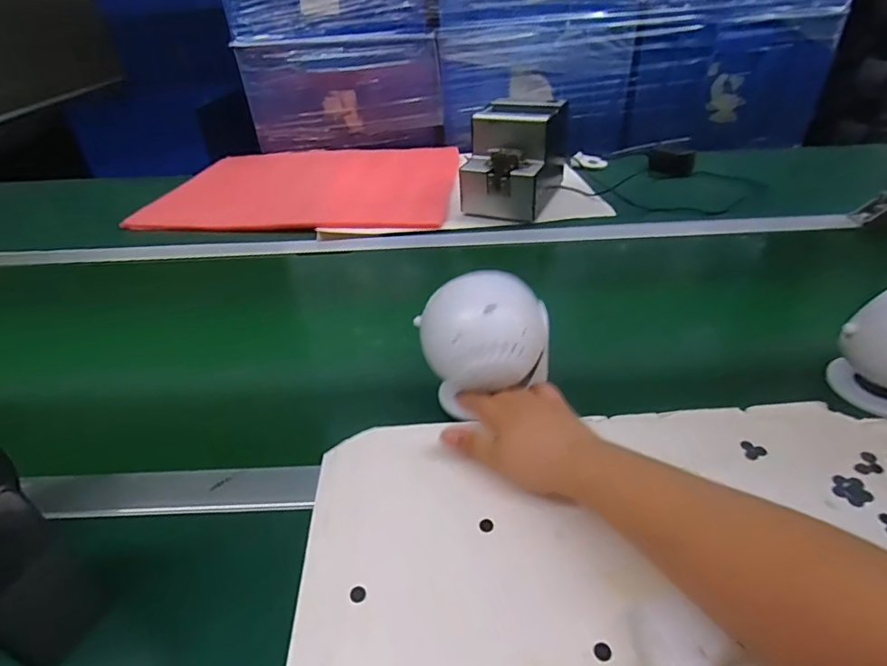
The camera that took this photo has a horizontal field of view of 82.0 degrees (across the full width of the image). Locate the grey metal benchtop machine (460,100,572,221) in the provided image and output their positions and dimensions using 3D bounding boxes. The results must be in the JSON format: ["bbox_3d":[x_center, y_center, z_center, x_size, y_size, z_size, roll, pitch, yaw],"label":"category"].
[{"bbox_3d":[0.115,-0.284,0.836,0.125,0.148,0.164,11,39,19],"label":"grey metal benchtop machine"}]

